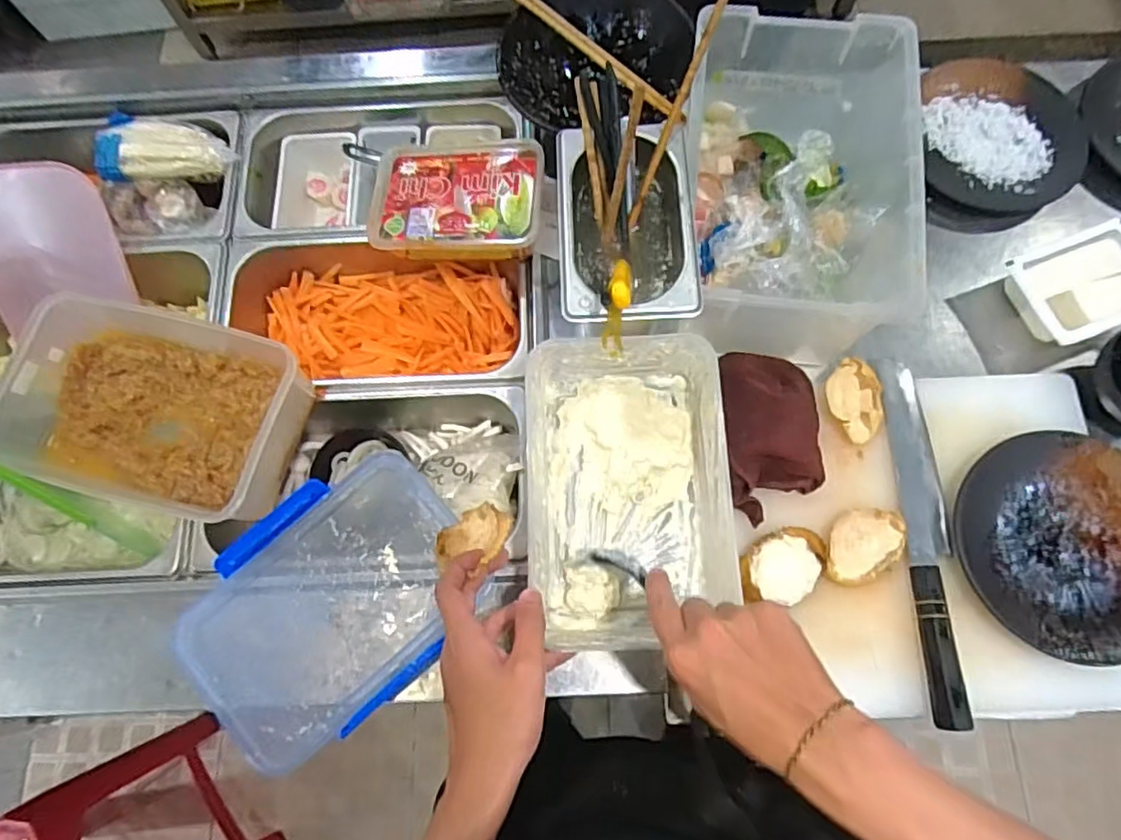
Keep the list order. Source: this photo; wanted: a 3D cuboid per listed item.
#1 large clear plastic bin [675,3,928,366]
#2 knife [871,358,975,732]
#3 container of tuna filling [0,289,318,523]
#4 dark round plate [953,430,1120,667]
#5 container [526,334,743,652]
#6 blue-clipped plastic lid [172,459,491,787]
[{"bbox_3d":[0.222,-0.224,0.608,0.184,0.130,0.317,5,74,4],"label":"large clear plastic bin"},{"bbox_3d":[0.332,0.096,0.567,0.042,0.018,0.328,-1,74,2],"label":"knife"},{"bbox_3d":[-0.375,-0.012,0.588,0.257,0.068,0.177,15,75,6],"label":"container of tuna filling"},{"bbox_3d":[0.455,0.110,0.561,0.195,0.025,0.190,-1,74,2],"label":"dark round plate"},{"bbox_3d":[0.056,0.059,0.545,0.160,0.073,0.249,-2,74,2],"label":"container"},{"bbox_3d":[-0.202,0.162,0.552,0.251,0.021,0.190,-39,76,-9],"label":"blue-clipped plastic lid"}]

